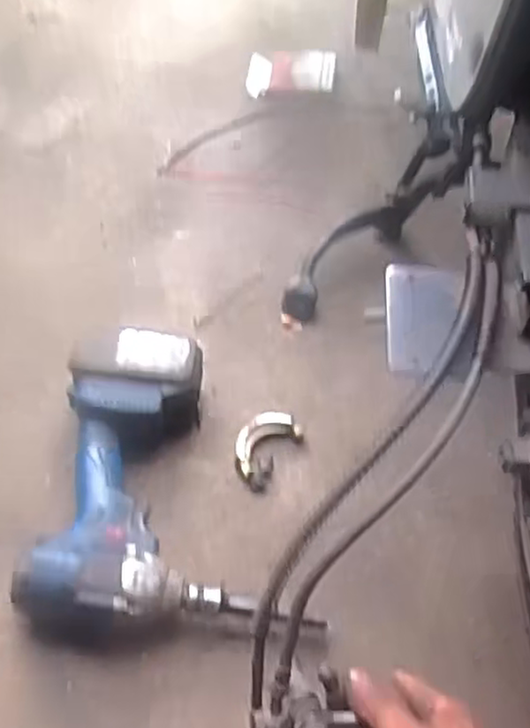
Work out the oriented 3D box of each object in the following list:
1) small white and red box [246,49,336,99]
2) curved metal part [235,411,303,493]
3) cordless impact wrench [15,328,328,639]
[{"bbox_3d":[0.037,-0.411,0.990,0.124,0.026,0.079,-1,54,-5],"label":"small white and red box"},{"bbox_3d":[-0.001,0.074,0.639,0.043,0.018,0.074,30,57,17],"label":"curved metal part"},{"bbox_3d":[-0.077,0.092,0.581,0.209,0.078,0.239,0,54,-5],"label":"cordless impact wrench"}]

